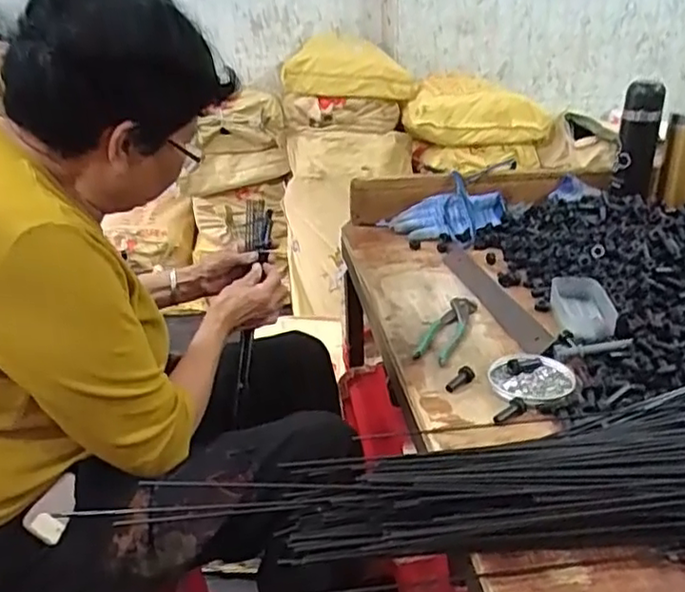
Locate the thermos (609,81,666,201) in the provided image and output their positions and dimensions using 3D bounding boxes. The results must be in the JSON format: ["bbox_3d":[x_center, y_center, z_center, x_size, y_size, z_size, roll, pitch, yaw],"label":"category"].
[{"bbox_3d":[0.517,-0.271,1.157,0.063,0.187,0.061,10,28,23],"label":"thermos"}]

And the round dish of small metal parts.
[{"bbox_3d":[0.210,0.093,0.733,0.090,0.017,0.082,1,26,5],"label":"round dish of small metal parts"}]

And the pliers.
[{"bbox_3d":[0.132,0.042,0.840,0.044,0.018,0.156,11,28,23],"label":"pliers"}]

